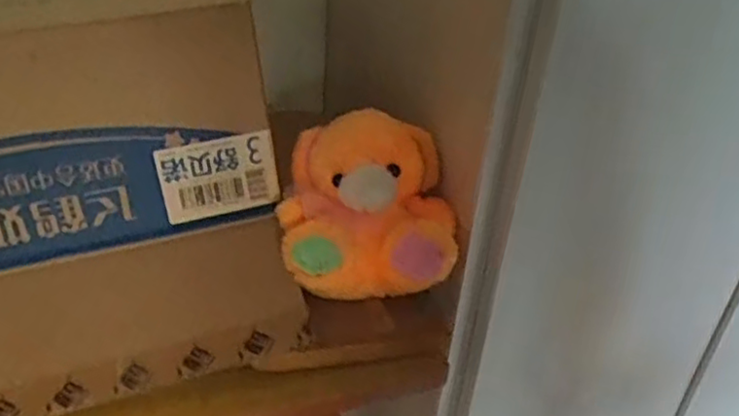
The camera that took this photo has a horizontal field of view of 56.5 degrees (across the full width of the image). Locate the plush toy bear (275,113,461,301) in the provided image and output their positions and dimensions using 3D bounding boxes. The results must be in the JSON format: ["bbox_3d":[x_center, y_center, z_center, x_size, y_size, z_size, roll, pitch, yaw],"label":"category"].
[{"bbox_3d":[-0.002,-0.004,0.630,0.154,0.113,0.127,1,35,-6],"label":"plush toy bear"}]

